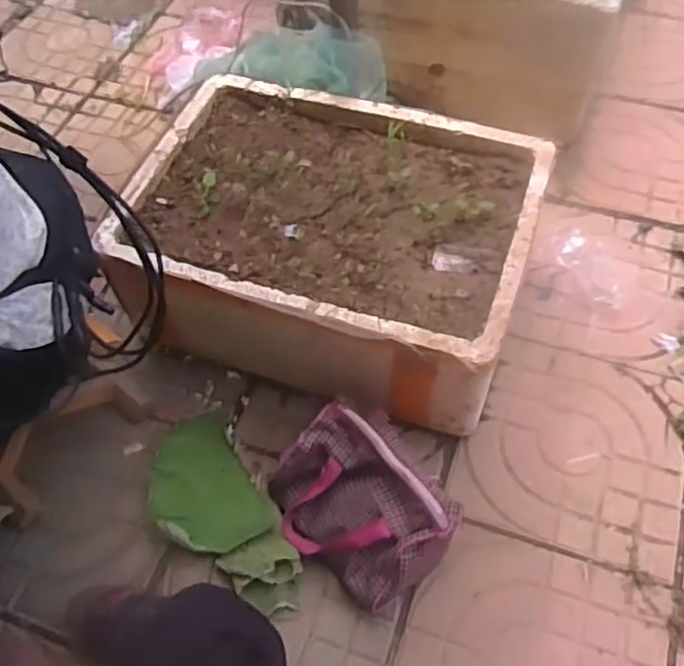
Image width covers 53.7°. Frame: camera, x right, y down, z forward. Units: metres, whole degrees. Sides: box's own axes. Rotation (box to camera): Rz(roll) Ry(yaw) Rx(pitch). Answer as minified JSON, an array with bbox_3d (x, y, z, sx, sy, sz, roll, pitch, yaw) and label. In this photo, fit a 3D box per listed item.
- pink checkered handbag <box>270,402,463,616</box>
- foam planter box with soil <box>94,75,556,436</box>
[{"bbox_3d":[0.023,0.217,0.852,0.182,0.146,0.225,-30,60,-15],"label":"pink checkered handbag"},{"bbox_3d":[-0.011,-0.132,1.045,0.557,0.219,0.419,16,59,13],"label":"foam planter box with soil"}]

